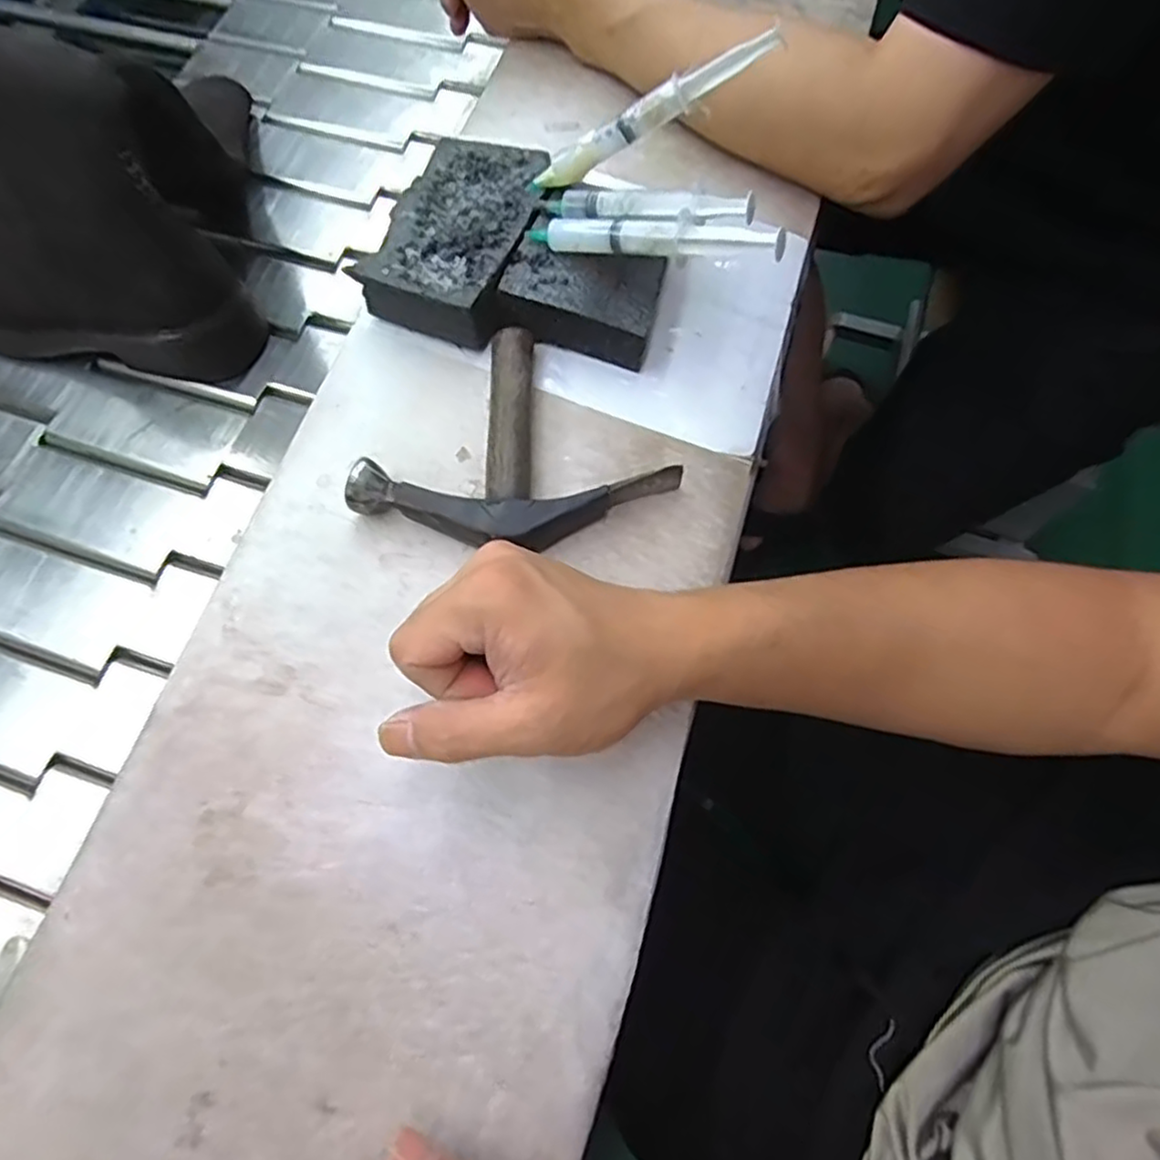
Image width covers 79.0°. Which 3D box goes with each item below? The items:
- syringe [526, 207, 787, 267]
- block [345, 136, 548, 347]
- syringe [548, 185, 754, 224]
[{"bbox_3d":[0.038,-0.183,0.374,0.144,0.016,0.017,16,68,27],"label":"syringe"},{"bbox_3d":[-0.069,-0.205,0.425,0.083,0.036,0.128,19,69,7],"label":"block"},{"bbox_3d":[0.034,-0.204,0.384,0.120,0.011,0.019,14,68,22],"label":"syringe"}]

